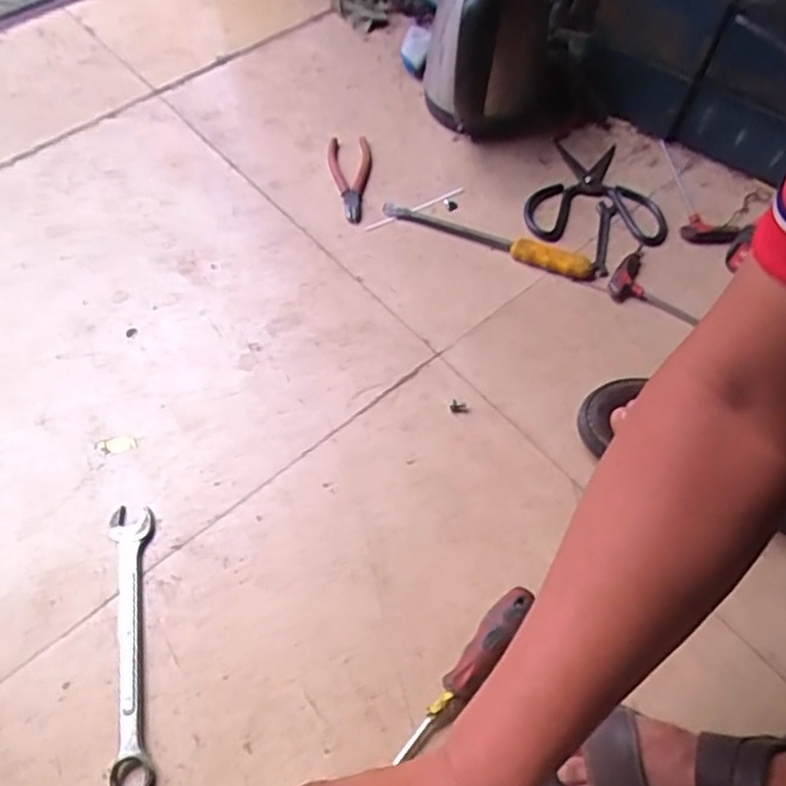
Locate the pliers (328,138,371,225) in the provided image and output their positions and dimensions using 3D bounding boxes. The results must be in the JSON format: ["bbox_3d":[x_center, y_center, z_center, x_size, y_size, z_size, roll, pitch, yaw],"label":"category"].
[{"bbox_3d":[-0.053,-0.285,0.866,0.056,0.012,0.156,-5,59,-4],"label":"pliers"}]

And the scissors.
[{"bbox_3d":[0.259,-0.265,0.877,0.171,0.006,0.184,4,59,1],"label":"scissors"}]

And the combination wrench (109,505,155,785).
[{"bbox_3d":[-0.224,0.211,0.579,0.037,0.012,0.235,-10,60,-7],"label":"combination wrench"}]

